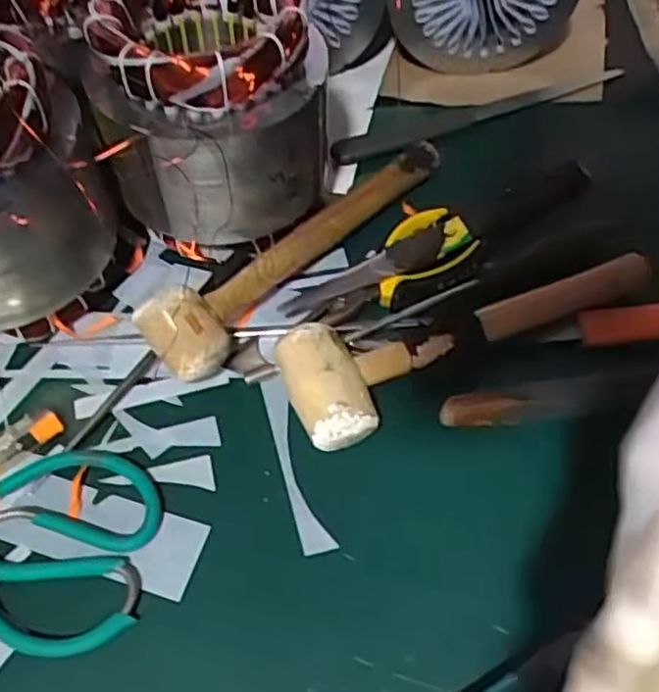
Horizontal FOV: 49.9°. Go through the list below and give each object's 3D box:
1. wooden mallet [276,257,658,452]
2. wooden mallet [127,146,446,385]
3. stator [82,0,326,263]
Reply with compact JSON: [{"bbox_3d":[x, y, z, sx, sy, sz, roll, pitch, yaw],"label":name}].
[{"bbox_3d":[0.091,-0.021,0.452,0.254,0.036,0.068,-25,61,-17],"label":"wooden mallet"},{"bbox_3d":[-0.013,-0.071,0.492,0.051,0.056,0.260,39,64,21],"label":"wooden mallet"},{"bbox_3d":[-0.074,-0.149,0.476,0.138,0.165,0.133,-4,57,-4],"label":"stator"}]

